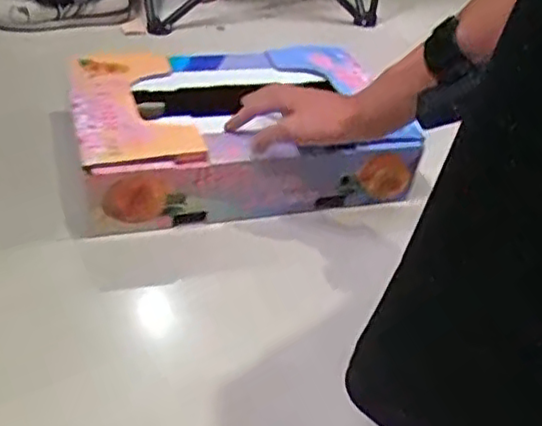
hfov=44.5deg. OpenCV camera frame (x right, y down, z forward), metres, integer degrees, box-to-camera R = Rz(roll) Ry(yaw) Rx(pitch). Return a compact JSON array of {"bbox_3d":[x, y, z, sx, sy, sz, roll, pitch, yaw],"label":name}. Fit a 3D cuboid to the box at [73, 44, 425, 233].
[{"bbox_3d":[-0.041,-0.106,0.839,0.381,0.099,0.245,-6,39,-17],"label":"box"}]

